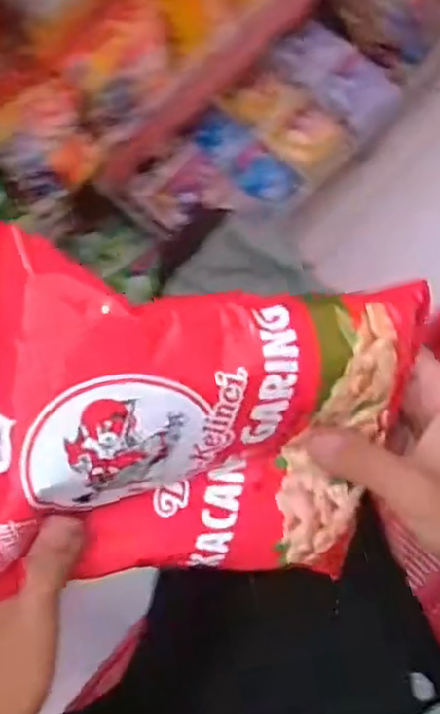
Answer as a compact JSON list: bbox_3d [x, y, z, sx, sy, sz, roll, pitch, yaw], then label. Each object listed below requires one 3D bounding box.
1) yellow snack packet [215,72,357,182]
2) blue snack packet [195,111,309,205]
[{"bbox_3d":[0.089,-0.325,0.934,0.175,0.031,0.102,43,81,11],"label":"yellow snack packet"},{"bbox_3d":[0.035,-0.256,0.892,0.146,0.021,0.088,41,67,-5],"label":"blue snack packet"}]

